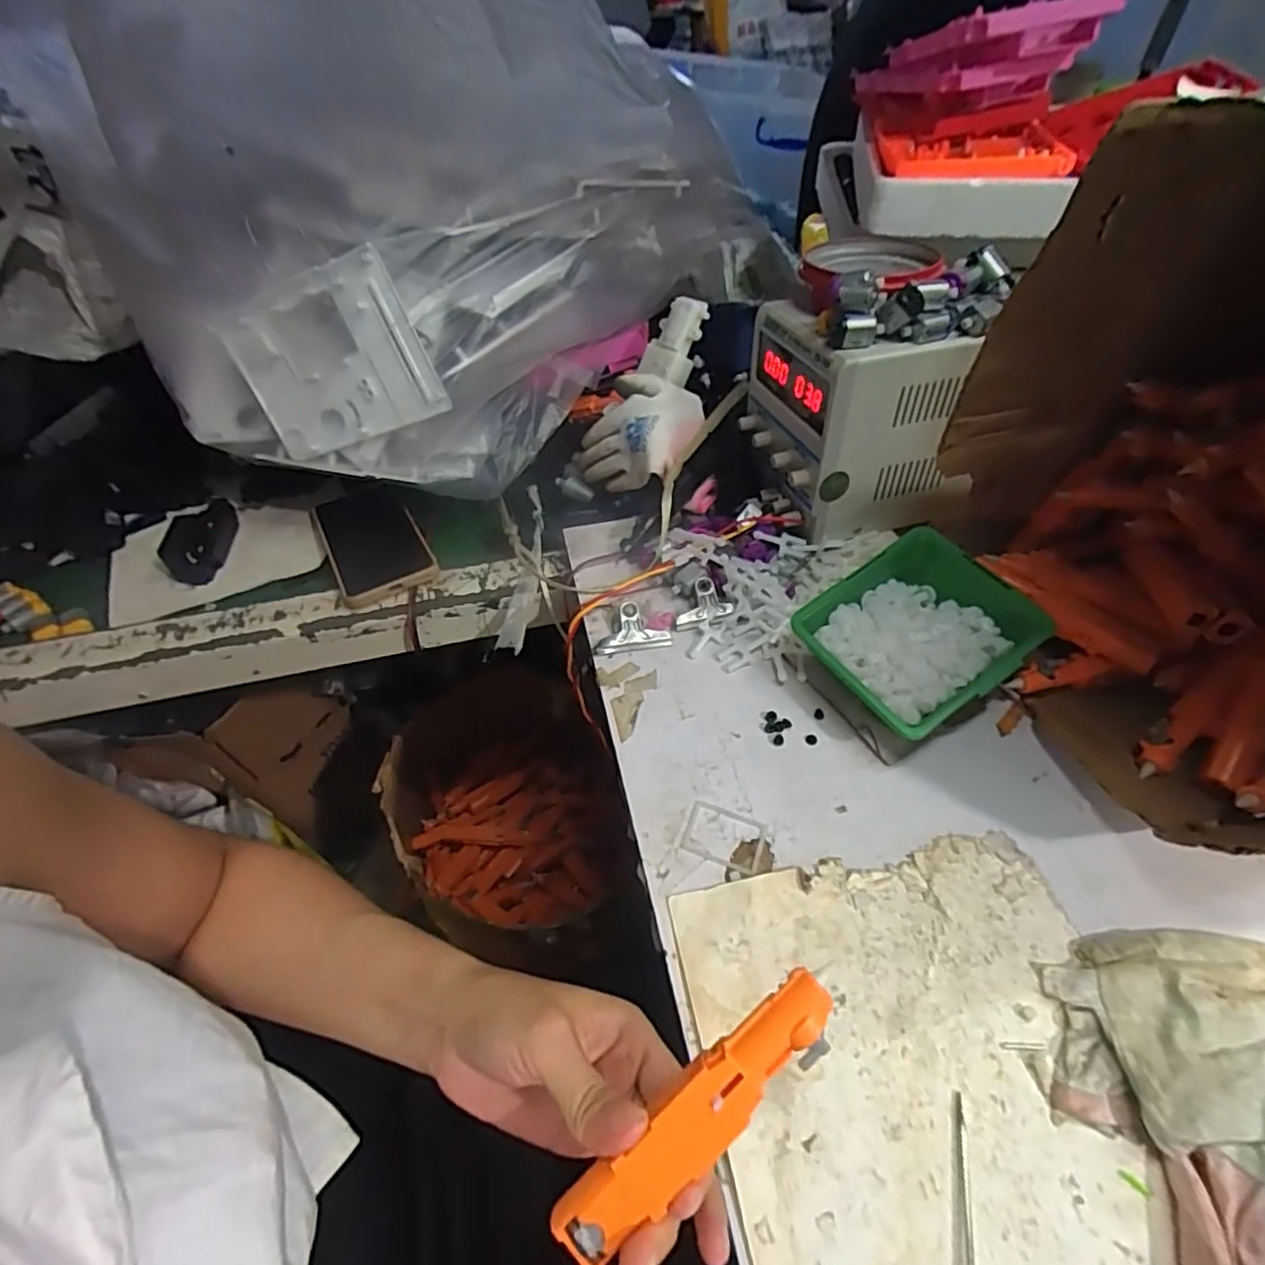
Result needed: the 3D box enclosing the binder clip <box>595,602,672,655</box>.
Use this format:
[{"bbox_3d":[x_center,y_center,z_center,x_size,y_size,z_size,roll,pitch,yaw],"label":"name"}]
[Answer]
[{"bbox_3d":[-0.001,-0.004,0.470,0.053,0.019,0.031,-9,49,-5],"label":"binder clip"}]

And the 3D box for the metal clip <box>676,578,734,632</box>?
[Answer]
[{"bbox_3d":[0.050,-0.020,0.482,0.043,0.014,0.033,-20,51,-15],"label":"metal clip"}]

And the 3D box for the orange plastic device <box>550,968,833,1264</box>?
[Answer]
[{"bbox_3d":[0.023,0.168,0.223,0.120,0.011,0.024,-41,59,-9],"label":"orange plastic device"}]

